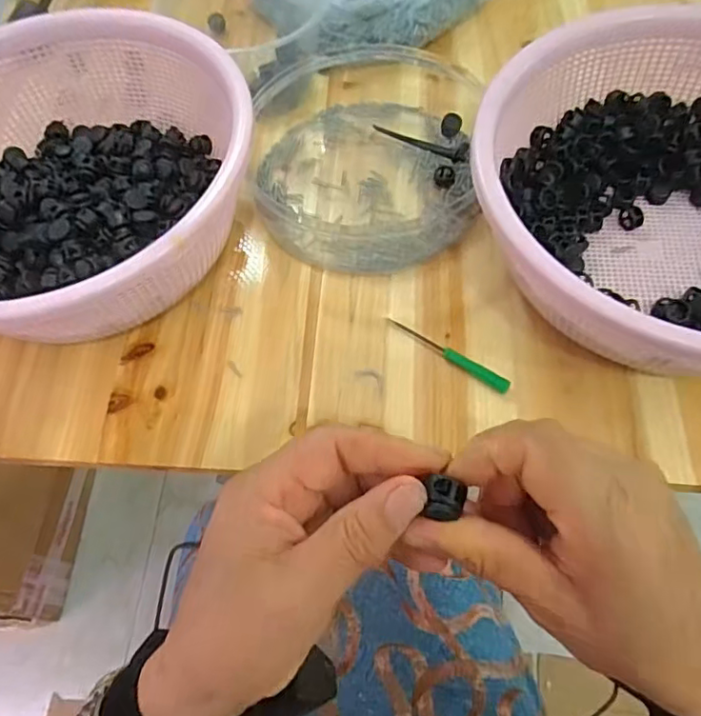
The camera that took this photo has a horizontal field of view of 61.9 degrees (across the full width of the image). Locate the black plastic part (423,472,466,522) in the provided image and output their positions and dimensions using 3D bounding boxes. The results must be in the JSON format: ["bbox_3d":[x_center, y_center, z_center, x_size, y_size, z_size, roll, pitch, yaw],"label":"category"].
[{"bbox_3d":[0.035,0.052,0.215,0.015,0.009,0.013,5,63,6],"label":"black plastic part"}]

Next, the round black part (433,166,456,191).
[{"bbox_3d":[0.077,-0.148,0.480,0.016,0.009,0.019,-11,63,-2],"label":"round black part"}]

